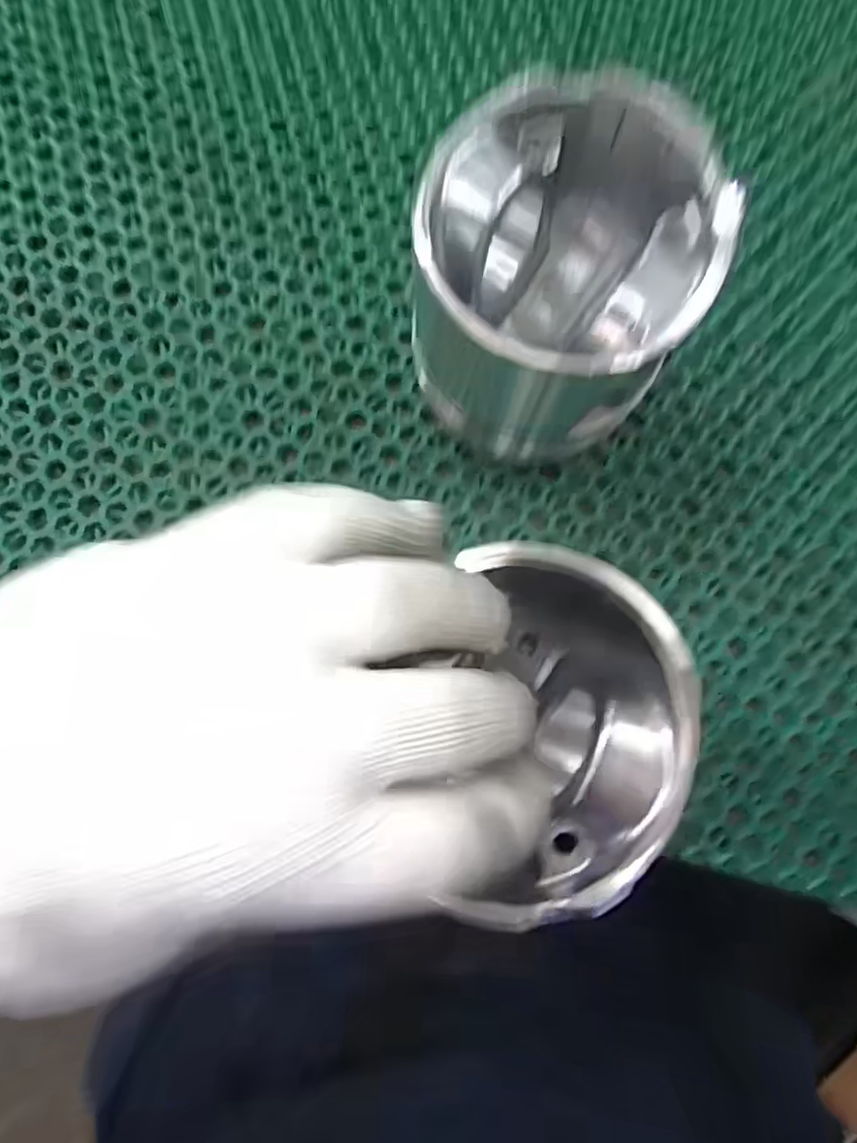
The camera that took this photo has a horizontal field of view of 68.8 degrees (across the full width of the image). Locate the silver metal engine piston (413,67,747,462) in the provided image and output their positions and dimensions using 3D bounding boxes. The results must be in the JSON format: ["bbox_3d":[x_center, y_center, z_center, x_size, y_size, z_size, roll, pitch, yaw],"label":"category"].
[{"bbox_3d":[0.044,-0.097,0.224,0.090,0.088,0.092,0,82,-1],"label":"silver metal engine piston"}]

